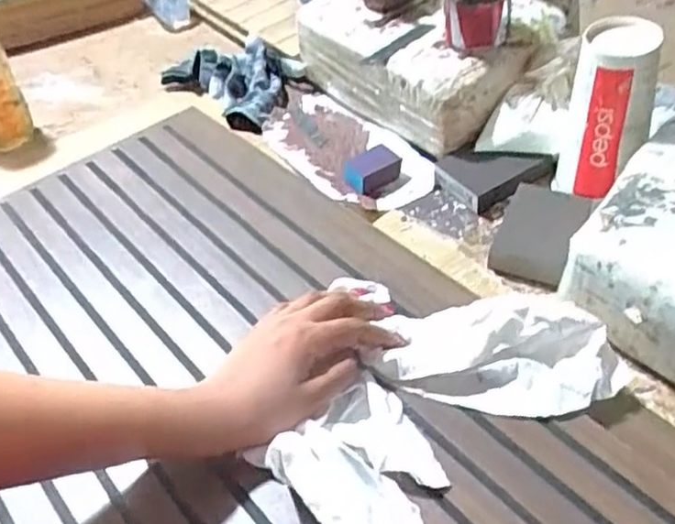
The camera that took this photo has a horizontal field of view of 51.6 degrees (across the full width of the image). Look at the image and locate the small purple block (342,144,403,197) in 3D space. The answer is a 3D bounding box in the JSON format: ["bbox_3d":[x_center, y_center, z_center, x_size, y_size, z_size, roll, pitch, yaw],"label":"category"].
[{"bbox_3d":[0.035,-0.099,0.740,0.054,0.026,0.039,-32,50,-18],"label":"small purple block"}]

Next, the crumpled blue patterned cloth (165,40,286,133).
[{"bbox_3d":[-0.132,-0.238,0.894,0.192,0.040,0.120,32,60,33],"label":"crumpled blue patterned cloth"}]

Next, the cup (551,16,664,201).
[{"bbox_3d":[0.242,-0.130,0.631,0.070,0.164,0.078,10,46,17],"label":"cup"}]

